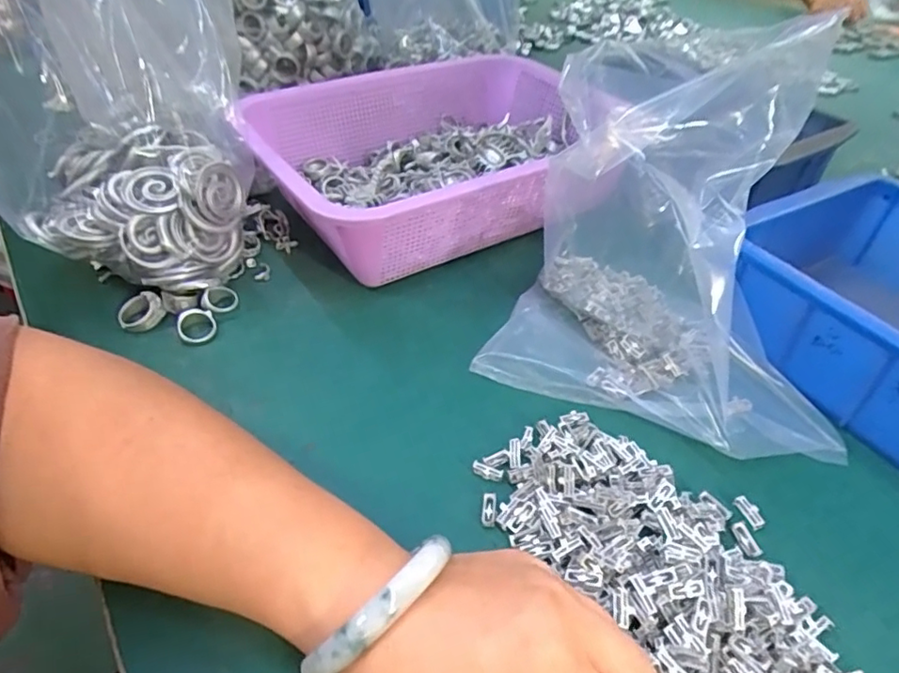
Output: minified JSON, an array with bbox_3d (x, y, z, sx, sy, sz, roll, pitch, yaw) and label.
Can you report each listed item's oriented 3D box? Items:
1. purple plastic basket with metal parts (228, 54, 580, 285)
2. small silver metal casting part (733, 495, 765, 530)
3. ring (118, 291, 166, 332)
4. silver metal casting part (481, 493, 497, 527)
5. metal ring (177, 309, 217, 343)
[{"bbox_3d":[-0.002,-0.153,0.483,0.317,0.084,0.226,-26,49,-26],"label":"purple plastic basket with metal parts"},{"bbox_3d":[0.150,0.088,0.285,0.007,0.004,0.016,-16,46,-17],"label":"small silver metal casting part"},{"bbox_3d":[-0.205,-0.015,0.380,0.027,0.013,0.024,-19,71,2],"label":"ring"},{"bbox_3d":[0.020,0.084,0.282,0.007,0.004,0.018,5,43,4],"label":"silver metal casting part"},{"bbox_3d":[-0.165,-0.006,0.373,0.023,0.004,0.025,4,65,-8],"label":"metal ring"}]

